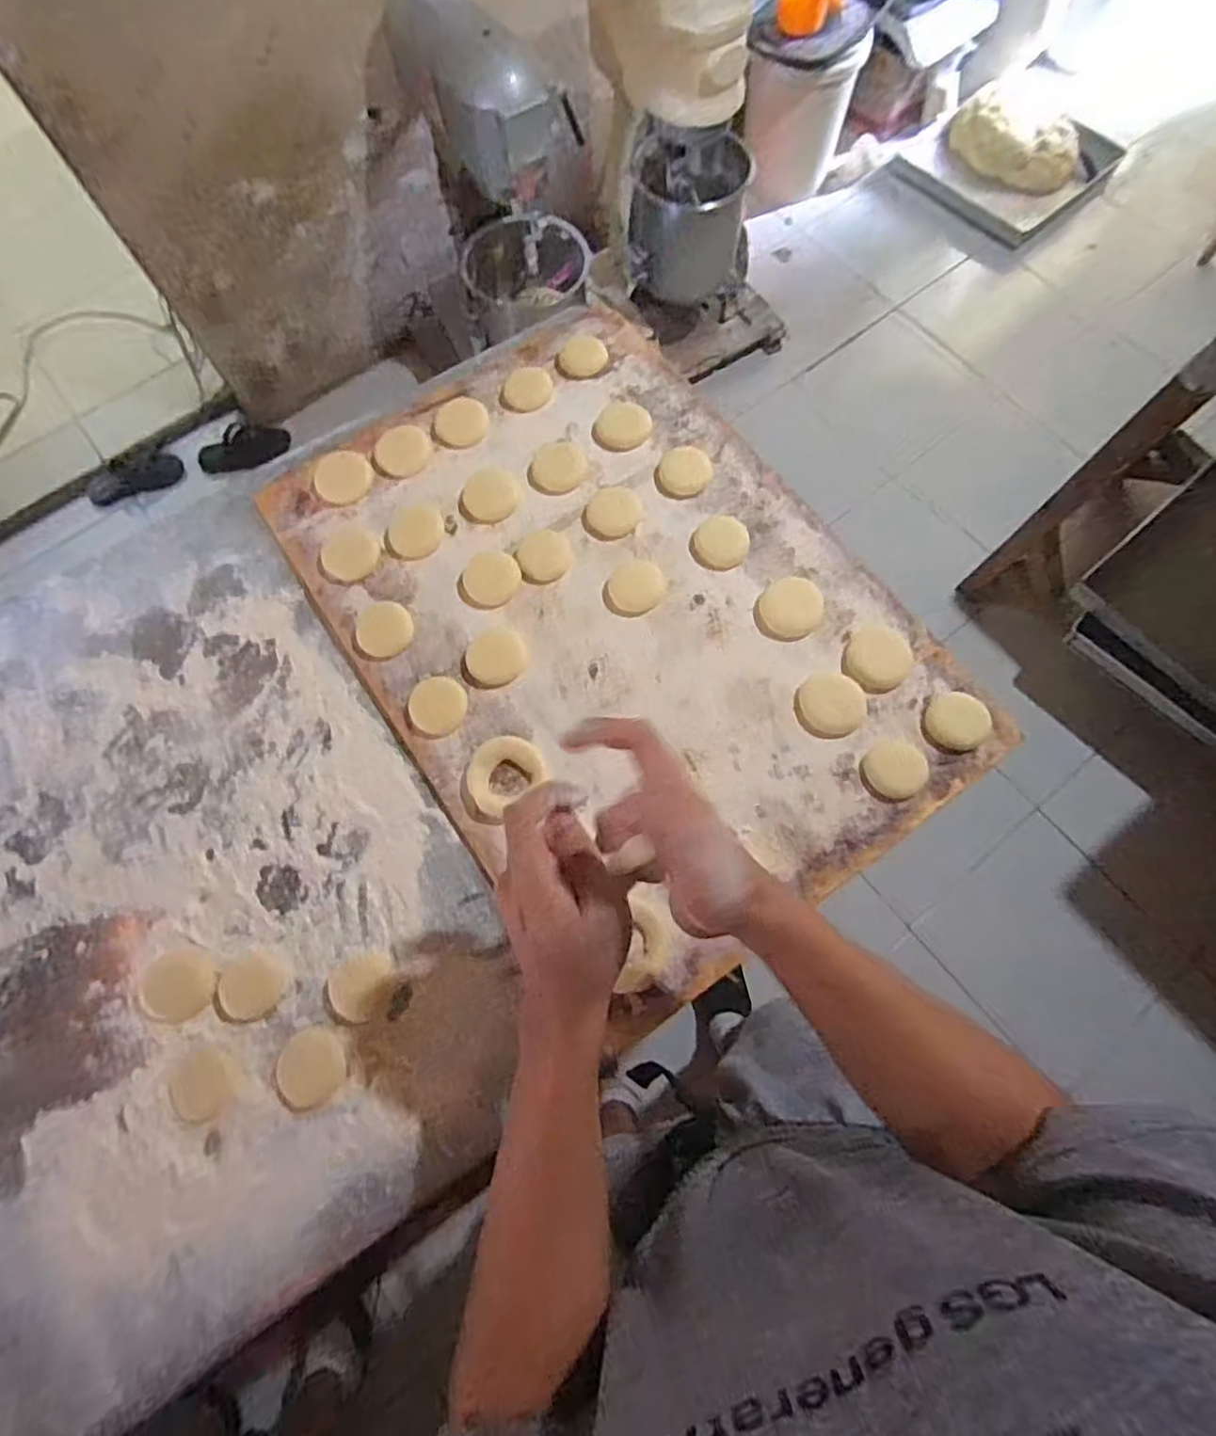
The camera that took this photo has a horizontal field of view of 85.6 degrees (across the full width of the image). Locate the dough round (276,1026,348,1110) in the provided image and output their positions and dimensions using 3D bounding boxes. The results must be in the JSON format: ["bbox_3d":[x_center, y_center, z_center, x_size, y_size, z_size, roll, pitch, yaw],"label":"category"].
[{"bbox_3d":[-0.218,0.257,0.483,0.050,0.004,0.051,0,72,0],"label":"dough round"}]

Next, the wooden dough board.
[{"bbox_3d":[-0.002,-0.101,0.589,0.412,0.030,0.600,-34,72,-9],"label":"wooden dough board"}]

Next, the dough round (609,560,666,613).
[{"bbox_3d":[0.026,-0.118,0.588,0.049,0.005,0.046,0,72,0],"label":"dough round"}]

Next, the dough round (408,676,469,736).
[{"bbox_3d":[-0.145,-0.011,0.562,0.049,0.006,0.049,23,74,8],"label":"dough round"}]

